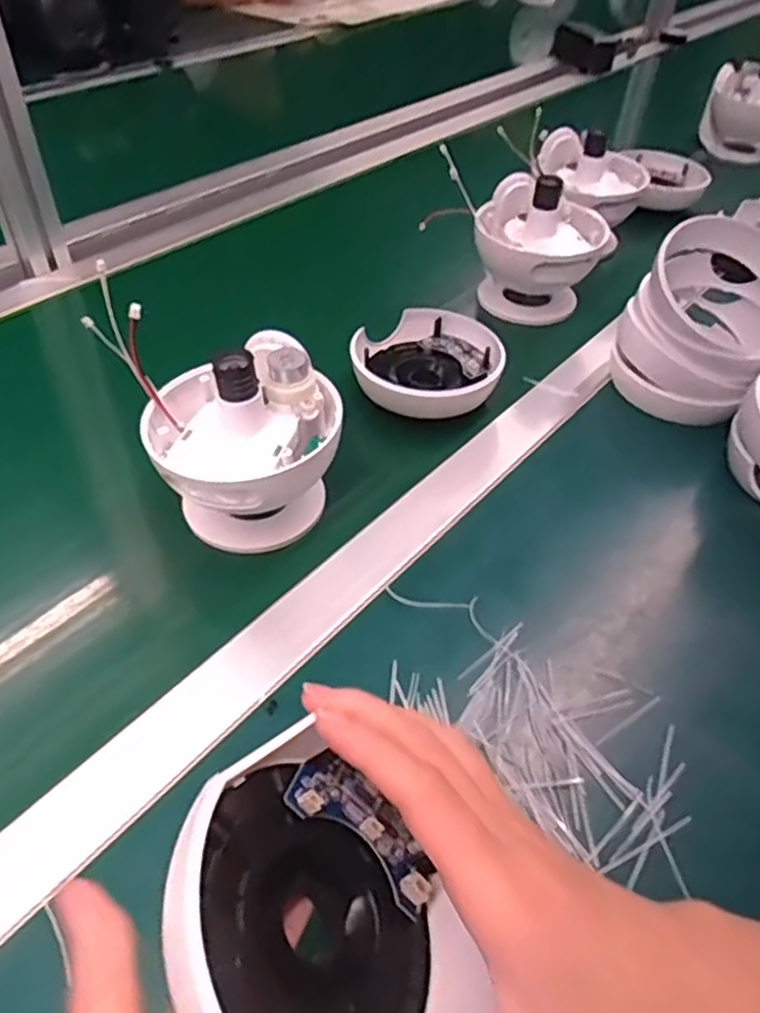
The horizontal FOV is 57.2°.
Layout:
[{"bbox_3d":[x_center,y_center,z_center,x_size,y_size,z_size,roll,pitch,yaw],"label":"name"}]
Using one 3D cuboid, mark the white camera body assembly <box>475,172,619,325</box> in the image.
[{"bbox_3d":[0.144,-0.232,0.636,0.115,0.110,0.112,12,47,8],"label":"white camera body assembly"}]

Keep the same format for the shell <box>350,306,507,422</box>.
[{"bbox_3d":[0.038,-0.114,0.549,0.116,0.035,0.107,11,47,7],"label":"shell"}]

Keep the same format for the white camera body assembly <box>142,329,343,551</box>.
[{"bbox_3d":[-0.082,-0.039,0.433,0.115,0.106,0.113,-10,48,-13],"label":"white camera body assembly"}]

